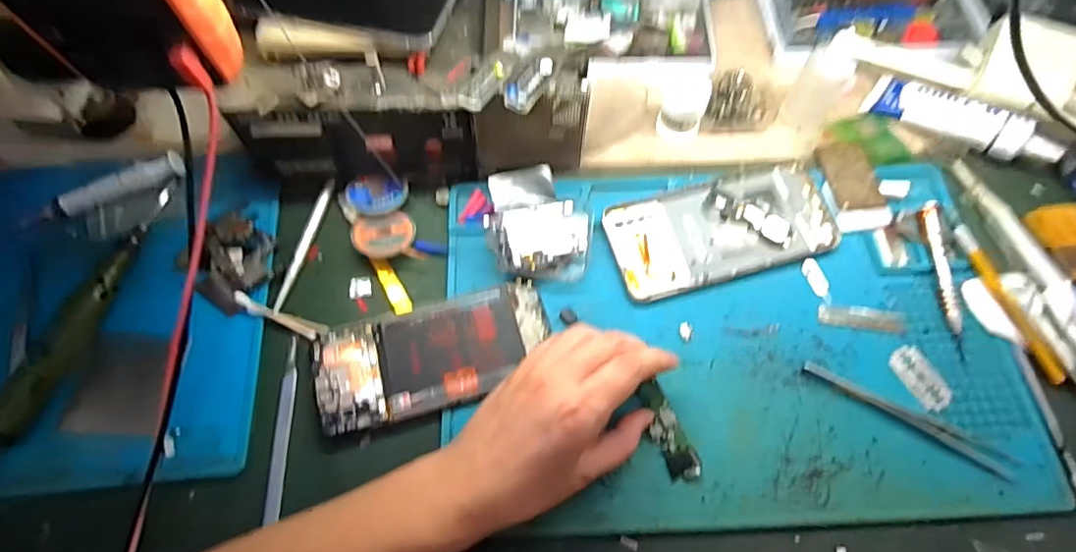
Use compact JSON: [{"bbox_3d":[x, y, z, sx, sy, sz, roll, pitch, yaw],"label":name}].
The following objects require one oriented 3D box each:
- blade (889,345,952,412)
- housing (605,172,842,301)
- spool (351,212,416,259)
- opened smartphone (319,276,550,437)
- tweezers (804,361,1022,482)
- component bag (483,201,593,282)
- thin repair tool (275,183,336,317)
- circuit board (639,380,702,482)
[{"bbox_3d":[0.253,0.067,0.367,0.023,0.004,0.042,-26,67,-10],"label":"blade"},{"bbox_3d":[0.136,-0.035,0.413,0.164,0.009,0.075,-16,66,-6],"label":"housing"},{"bbox_3d":[-0.114,-0.029,0.413,0.044,0.014,0.039,-10,65,-3],"label":"spool"},{"bbox_3d":[-0.069,0.053,0.371,0.154,0.015,0.072,-15,66,-5],"label":"opened smartphone"},{"bbox_3d":[0.237,0.089,0.359,0.131,0.005,0.016,29,69,14],"label":"tweezers"},{"bbox_3d":[0.001,-0.025,0.403,0.074,0.021,0.052,-1,65,1],"label":"component bag"},{"bbox_3d":[-0.177,-0.025,0.418,0.009,0.006,0.109,11,66,7],"label":"thin repair tool"},{"bbox_3d":[0.082,0.097,0.351,0.019,0.004,0.061,-19,66,-7],"label":"circuit board"}]

